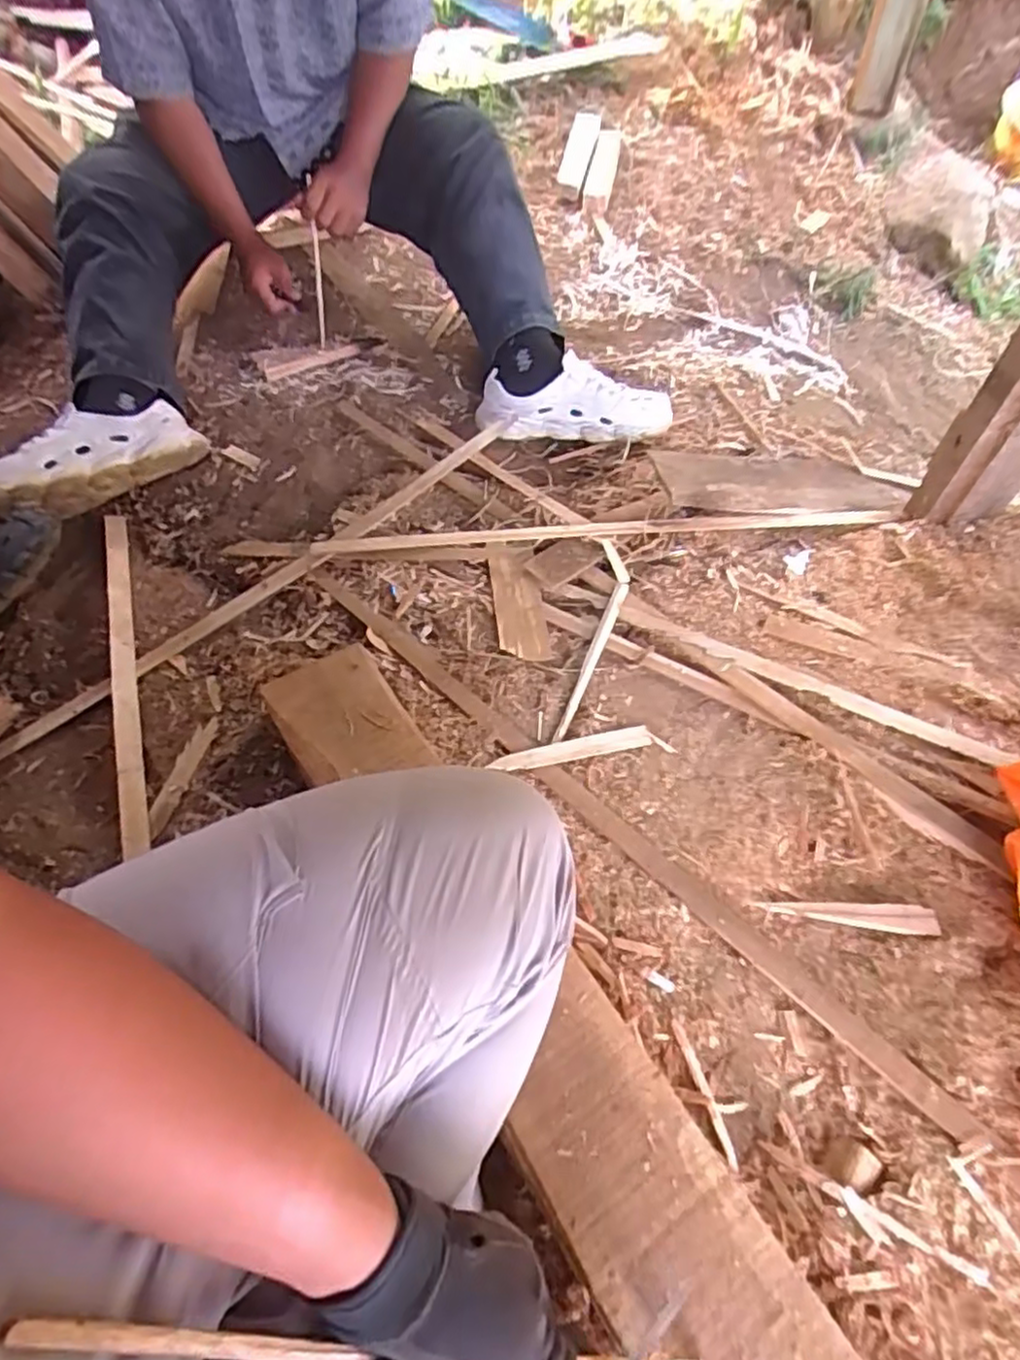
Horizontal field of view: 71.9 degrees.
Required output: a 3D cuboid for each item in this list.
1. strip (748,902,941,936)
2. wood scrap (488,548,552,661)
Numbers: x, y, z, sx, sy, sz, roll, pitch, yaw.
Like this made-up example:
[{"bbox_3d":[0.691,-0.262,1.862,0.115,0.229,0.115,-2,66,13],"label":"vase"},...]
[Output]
[{"bbox_3d":[0.310,0.214,0.651,0.160,0.009,0.027,6,53,5],"label":"strip"},{"bbox_3d":[0.010,-0.092,0.848,0.058,0.013,0.159,-8,62,-1],"label":"wood scrap"}]

